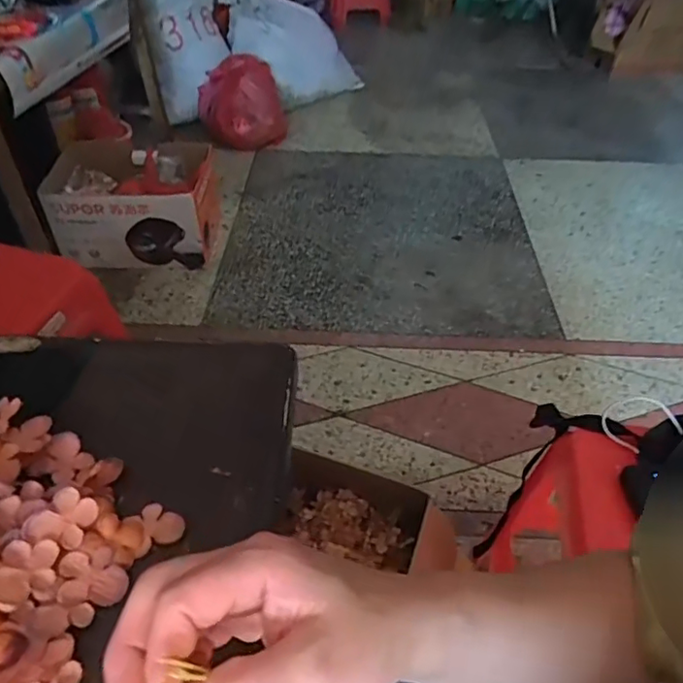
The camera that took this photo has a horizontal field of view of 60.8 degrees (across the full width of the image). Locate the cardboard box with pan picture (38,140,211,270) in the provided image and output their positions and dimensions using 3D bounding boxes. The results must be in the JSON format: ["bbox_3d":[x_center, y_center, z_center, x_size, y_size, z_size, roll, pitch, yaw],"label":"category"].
[{"bbox_3d":[-0.626,-0.441,1.786,0.467,0.246,0.337,-2,44,-4],"label":"cardboard box with pan picture"}]

